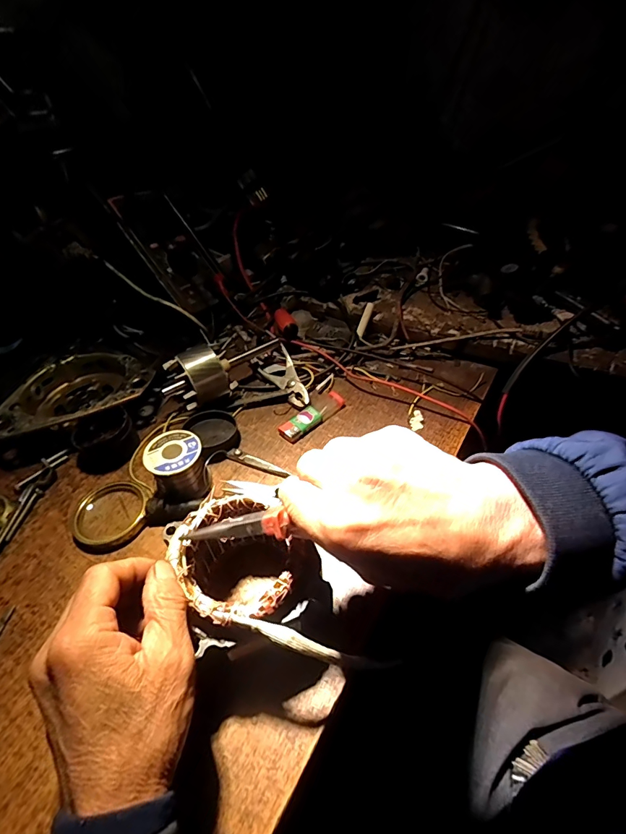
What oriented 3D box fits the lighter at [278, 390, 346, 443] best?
[{"bbox_3d":[0.000,-0.002,0.463,0.085,0.011,0.024,-37,53,-25],"label":"lighter"}]

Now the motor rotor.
[{"bbox_3d":[-0.099,-0.054,0.475,0.143,0.060,0.054,-23,49,-14],"label":"motor rotor"}]

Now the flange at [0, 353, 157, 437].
[{"bbox_3d":[-0.269,-0.033,0.484,0.167,0.036,0.137,-16,47,-9],"label":"flange"}]

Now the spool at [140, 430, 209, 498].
[{"bbox_3d":[-0.126,0.047,0.395,0.050,0.047,0.047,-3,47,4],"label":"spool"}]

